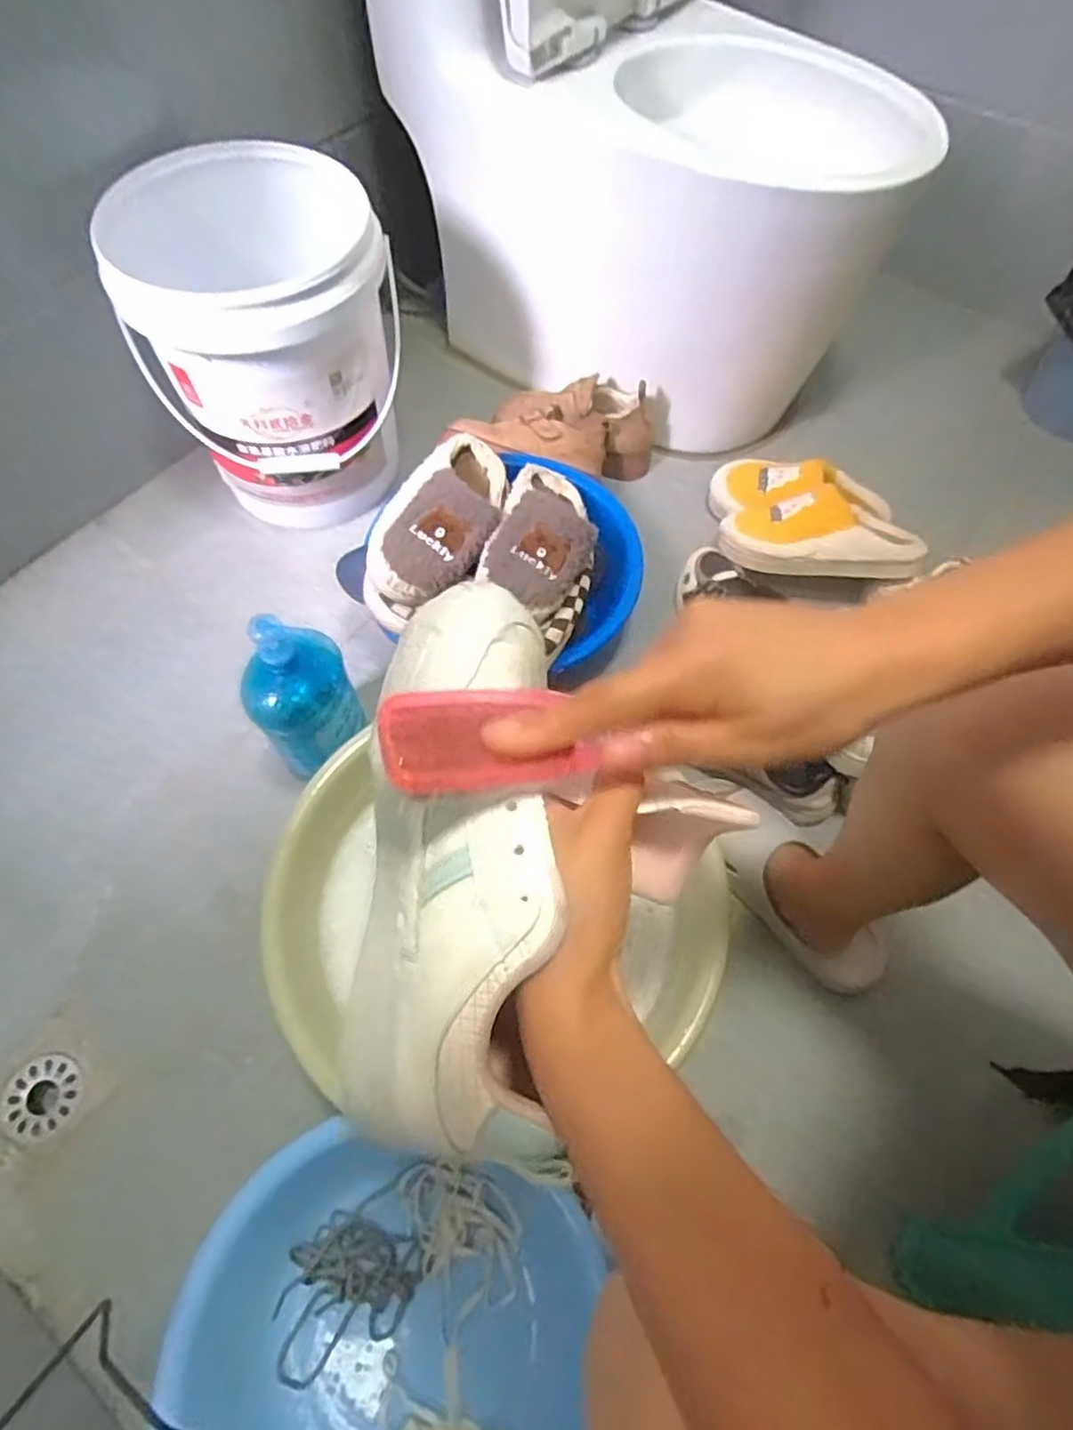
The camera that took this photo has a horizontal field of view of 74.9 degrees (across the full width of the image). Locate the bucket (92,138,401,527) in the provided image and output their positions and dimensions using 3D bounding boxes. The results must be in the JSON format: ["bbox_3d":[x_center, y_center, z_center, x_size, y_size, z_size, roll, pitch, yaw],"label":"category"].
[{"bbox_3d":[-0.319,-0.453,0.892,0.278,0.332,0.278,1,62,-1],"label":"bucket"}]

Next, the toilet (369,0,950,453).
[{"bbox_3d":[0.175,-0.806,0.843,0.627,0.751,0.431,35,67,16],"label":"toilet"}]

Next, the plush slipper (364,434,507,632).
[{"bbox_3d":[-0.107,-0.222,0.813,0.120,0.073,0.260,21,64,10],"label":"plush slipper"}]

